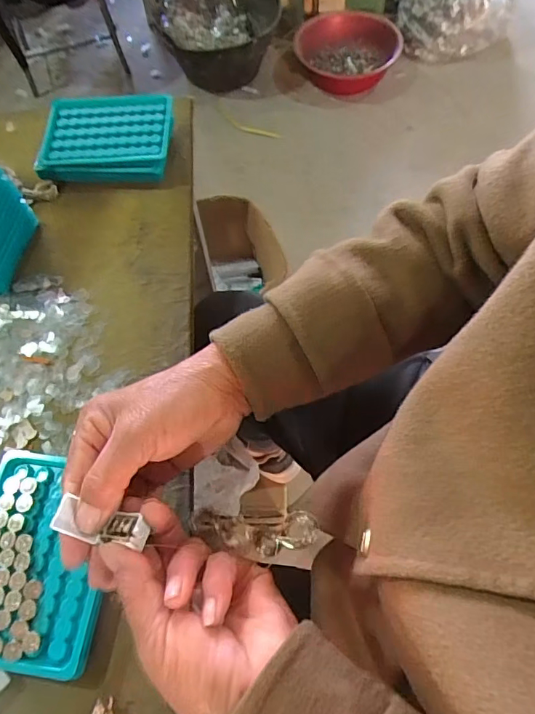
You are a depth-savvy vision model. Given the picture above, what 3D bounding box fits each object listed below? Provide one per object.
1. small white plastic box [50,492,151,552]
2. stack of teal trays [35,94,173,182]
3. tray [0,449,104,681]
[{"bbox_3d":[-0.089,0.090,0.255,0.049,0.015,0.016,11,63,0],"label":"small white plastic box"},{"bbox_3d":[-0.165,-0.229,0.494,0.128,0.034,0.096,1,63,0],"label":"stack of teal trays"},{"bbox_3d":[-0.153,0.133,0.317,0.092,0.020,0.129,6,63,3],"label":"tray"}]

